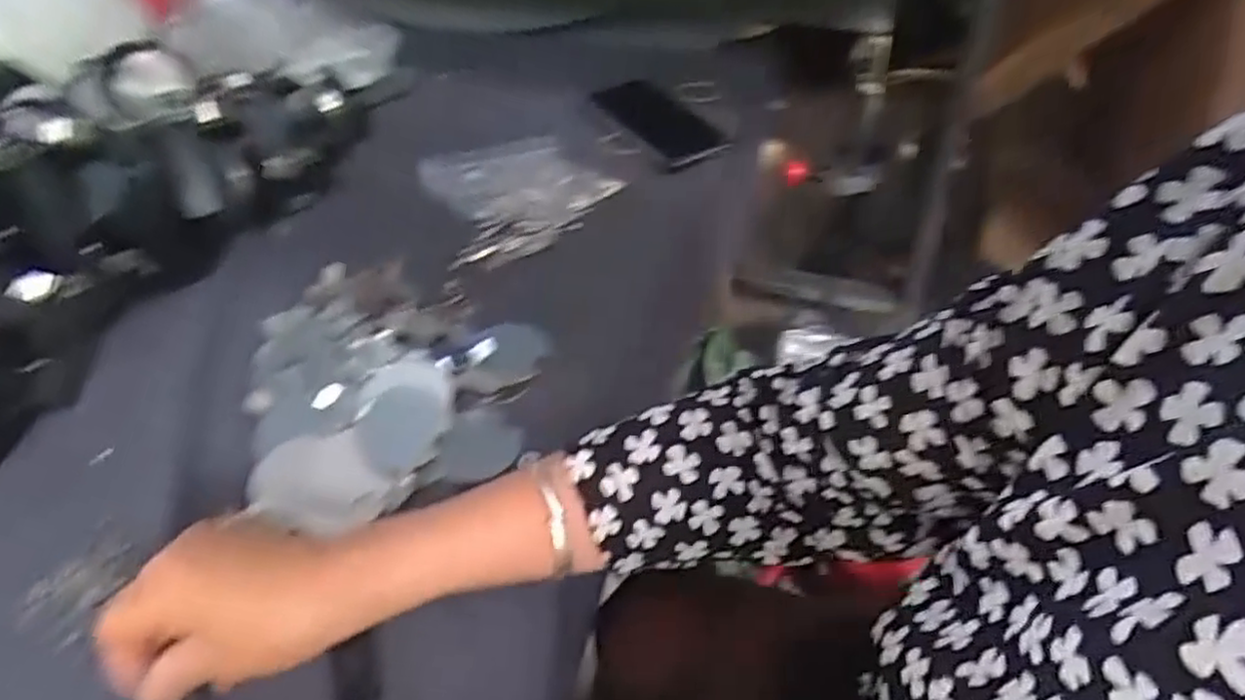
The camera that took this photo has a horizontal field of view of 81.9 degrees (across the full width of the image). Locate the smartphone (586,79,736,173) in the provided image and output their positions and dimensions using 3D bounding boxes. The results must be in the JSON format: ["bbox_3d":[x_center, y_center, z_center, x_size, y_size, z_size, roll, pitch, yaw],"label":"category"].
[{"bbox_3d":[0.033,-0.214,0.670,0.067,0.012,0.146,-25,56,-23],"label":"smartphone"}]

